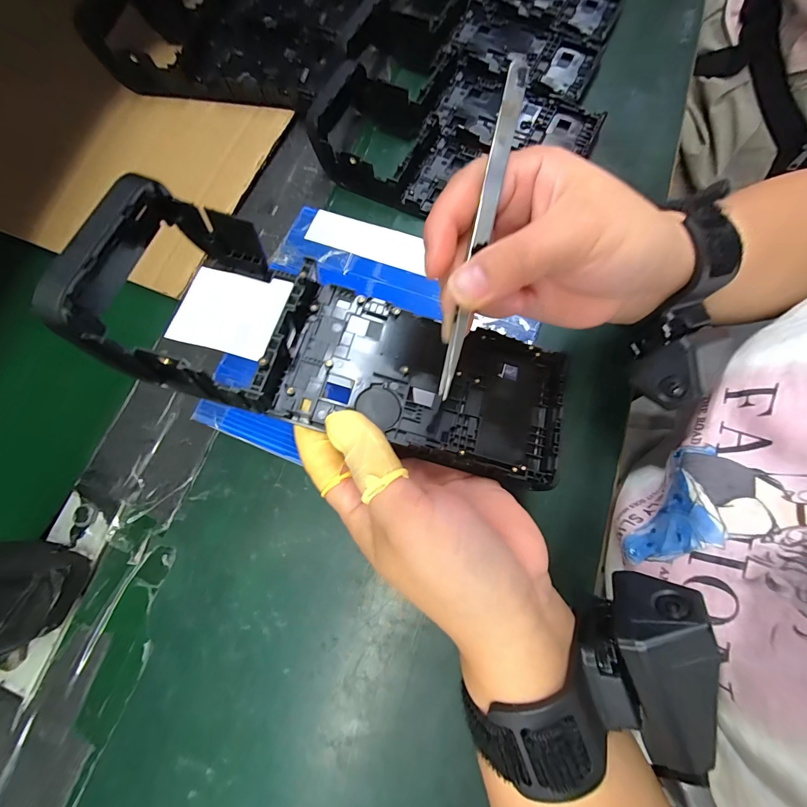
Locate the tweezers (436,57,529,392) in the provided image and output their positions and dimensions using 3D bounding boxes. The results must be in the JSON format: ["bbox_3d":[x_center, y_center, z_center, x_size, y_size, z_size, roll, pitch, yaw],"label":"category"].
[{"bbox_3d":[0.031,-0.068,0.152,0.008,0.005,0.132,13,95,5],"label":"tweezers"}]

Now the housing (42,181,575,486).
[{"bbox_3d":[-0.026,-0.023,0.176,0.213,0.043,0.081,21,77,-13],"label":"housing"}]

